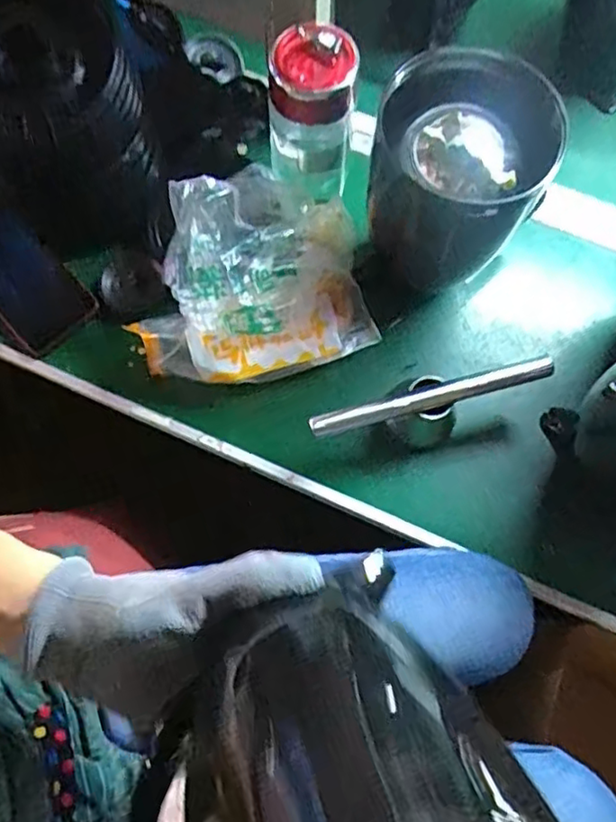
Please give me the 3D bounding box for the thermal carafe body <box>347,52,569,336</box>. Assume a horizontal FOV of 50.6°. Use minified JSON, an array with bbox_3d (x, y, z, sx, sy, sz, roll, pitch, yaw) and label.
[{"bbox_3d":[0.111,-0.173,0.531,0.122,0.176,0.134,10,72,2],"label":"thermal carafe body"}]

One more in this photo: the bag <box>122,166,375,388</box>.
[{"bbox_3d":[-0.051,-0.120,0.538,0.204,0.106,0.165,-19,74,-7],"label":"bag"}]

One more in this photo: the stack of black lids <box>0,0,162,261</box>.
[{"bbox_3d":[-0.215,-0.253,0.558,0.142,0.191,0.141,-31,75,-10],"label":"stack of black lids"}]

